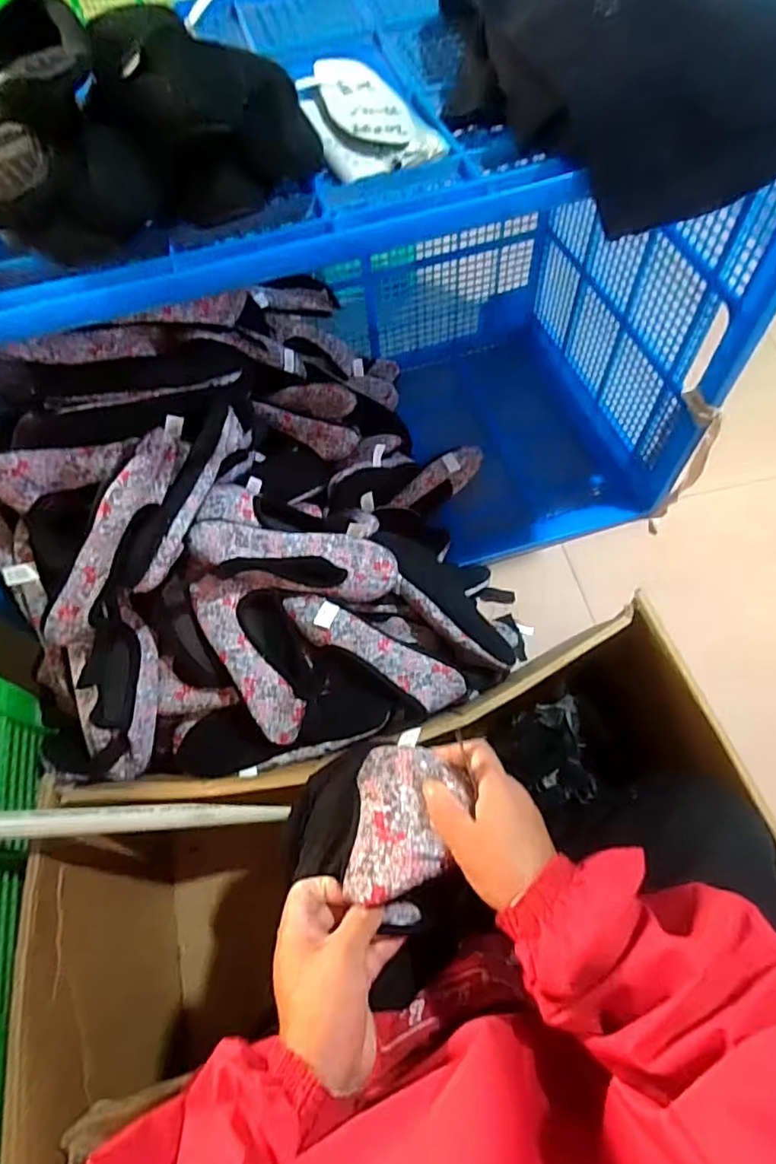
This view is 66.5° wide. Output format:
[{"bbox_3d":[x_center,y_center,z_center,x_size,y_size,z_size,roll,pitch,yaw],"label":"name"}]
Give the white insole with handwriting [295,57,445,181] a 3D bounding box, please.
[{"bbox_3d":[-0.024,-0.463,0.583,0.112,0.019,0.179,-18,63,-5],"label":"white insole with handwriting"}]

